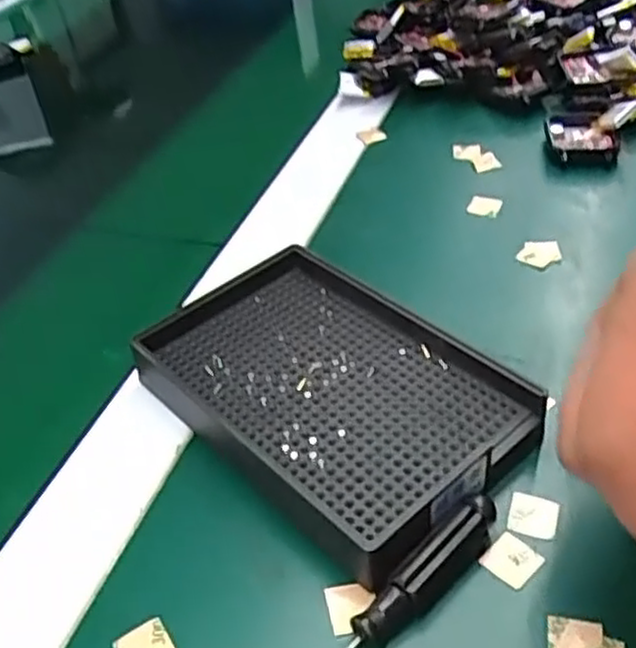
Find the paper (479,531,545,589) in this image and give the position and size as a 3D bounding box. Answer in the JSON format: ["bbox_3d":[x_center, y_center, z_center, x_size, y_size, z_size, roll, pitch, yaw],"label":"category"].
[{"bbox_3d":[0.061,0.075,0.240,0.015,0.004,0.015,-39,50,-25],"label":"paper"}]

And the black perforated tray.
[{"bbox_3d":[0.003,0.025,0.287,0.092,0.021,0.140,-33,49,-27],"label":"black perforated tray"}]

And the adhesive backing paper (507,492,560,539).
[{"bbox_3d":[0.071,0.064,0.252,0.015,0.004,0.016,11,44,20],"label":"adhesive backing paper"}]

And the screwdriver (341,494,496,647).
[{"bbox_3d":[0.008,0.093,0.215,0.129,0.014,0.012,-33,49,-27],"label":"screwdriver"}]

